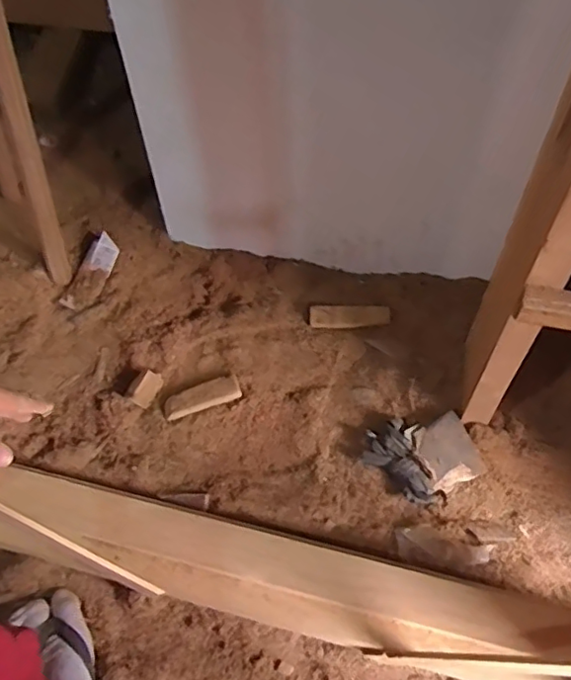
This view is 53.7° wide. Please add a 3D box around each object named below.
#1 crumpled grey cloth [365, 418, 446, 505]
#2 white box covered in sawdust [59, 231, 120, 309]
[{"bbox_3d":[0.179,0.171,0.800,0.134,0.026,0.085,38,72,17],"label":"crumpled grey cloth"},{"bbox_3d":[-0.336,-0.116,0.977,0.056,0.014,0.138,27,85,14],"label":"white box covered in sawdust"}]

